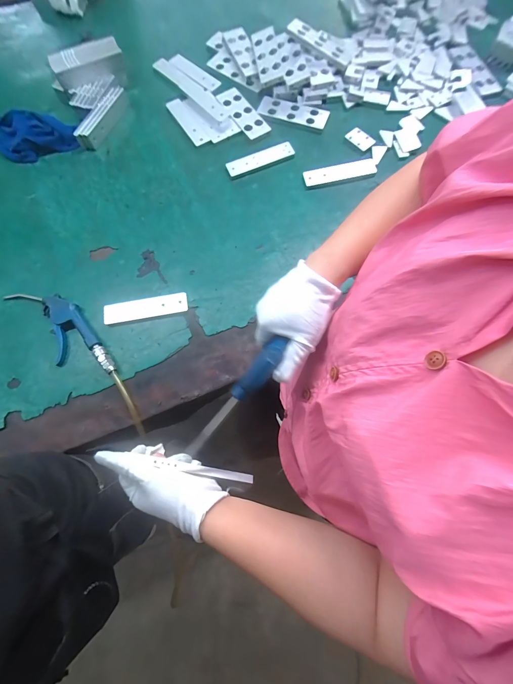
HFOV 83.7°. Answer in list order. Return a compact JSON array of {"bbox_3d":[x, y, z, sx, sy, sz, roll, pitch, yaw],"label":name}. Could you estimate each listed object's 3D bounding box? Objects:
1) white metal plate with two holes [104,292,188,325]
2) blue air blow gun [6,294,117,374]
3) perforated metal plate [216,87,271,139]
[{"bbox_3d":[-0.211,-0.064,0.550,0.155,0.012,0.038,-10,75,-3],"label":"white metal plate with two holes"},{"bbox_3d":[-0.363,-0.027,0.533,0.264,0.023,0.089,43,79,10],"label":"blue air blow gun"},{"bbox_3d":[-0.033,-0.549,0.687,0.059,0.008,0.155,-35,81,-4],"label":"perforated metal plate"}]

